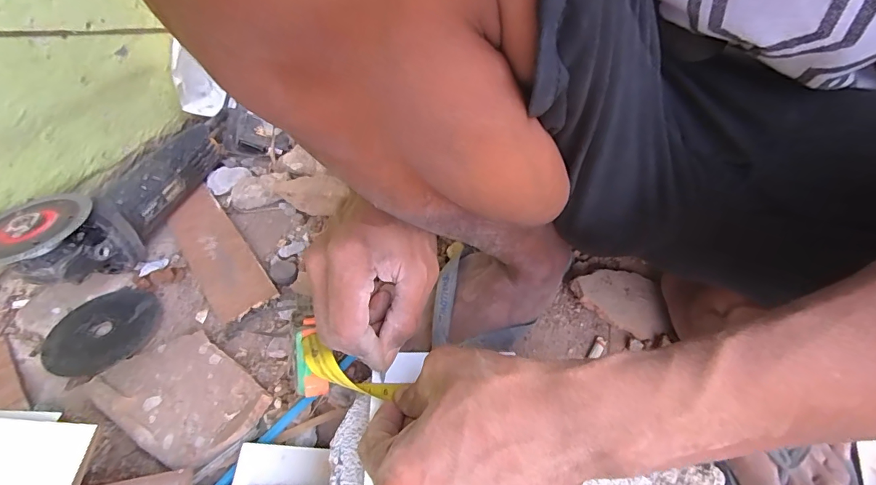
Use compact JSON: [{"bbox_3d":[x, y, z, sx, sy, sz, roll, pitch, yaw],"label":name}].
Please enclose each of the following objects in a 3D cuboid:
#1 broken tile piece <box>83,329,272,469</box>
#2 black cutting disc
[{"bbox_3d":[-0.217,0.125,0.368,0.133,0.024,0.086,30,52,23],"label":"broken tile piece"},{"bbox_3d":[-0.320,0.081,0.418,0.092,0.006,0.097,2,46,-2],"label":"black cutting disc"}]

